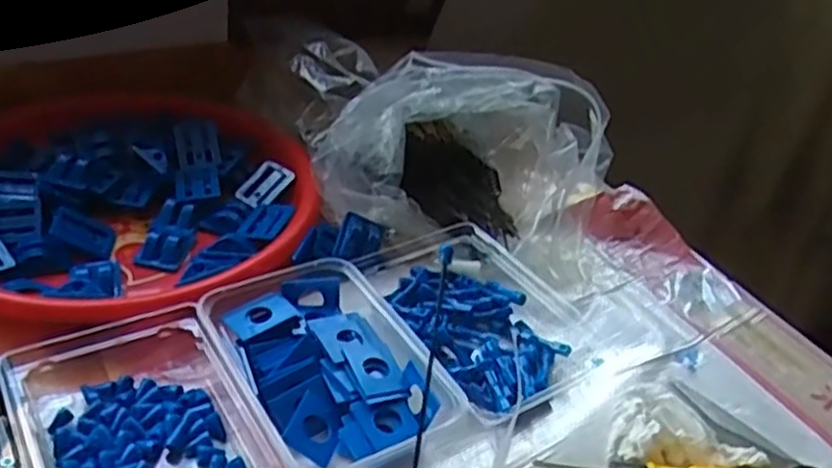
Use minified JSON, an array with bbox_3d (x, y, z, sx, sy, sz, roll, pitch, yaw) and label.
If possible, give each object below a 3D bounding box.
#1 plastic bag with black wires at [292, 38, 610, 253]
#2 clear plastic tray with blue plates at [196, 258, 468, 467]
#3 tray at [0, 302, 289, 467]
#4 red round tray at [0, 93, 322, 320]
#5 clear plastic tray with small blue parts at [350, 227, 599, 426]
[{"bbox_3d":[0.014,-0.082,0.652,0.270,0.110,0.180,21,38,18],"label":"plastic bag with black wires"},{"bbox_3d":[-0.060,0.079,0.485,0.114,0.032,0.155,-14,41,-27],"label":"clear plastic tray with blue plates"},{"bbox_3d":[-0.156,0.107,0.433,0.119,0.032,0.162,-16,42,-29],"label":"tray"},{"bbox_3d":[-0.230,-0.033,0.599,0.288,0.041,0.276,5,35,-4],"label":"red round tray"},{"bbox_3d":[0.042,0.047,0.551,0.123,0.032,0.185,-14,41,-28],"label":"clear plastic tray with small blue parts"}]

